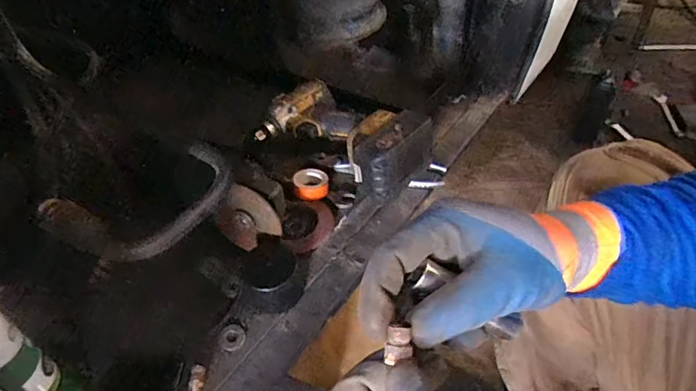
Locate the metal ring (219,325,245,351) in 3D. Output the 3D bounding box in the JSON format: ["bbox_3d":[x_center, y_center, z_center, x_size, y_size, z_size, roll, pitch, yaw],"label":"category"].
[{"bbox_3d":[-0.124,0.152,0.526,0.027,0.005,0.028,19,57,3],"label":"metal ring"}]

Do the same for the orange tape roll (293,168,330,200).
[{"bbox_3d":[-0.049,-0.014,0.657,0.044,0.020,0.050,-8,44,-4],"label":"orange tape roll"}]

